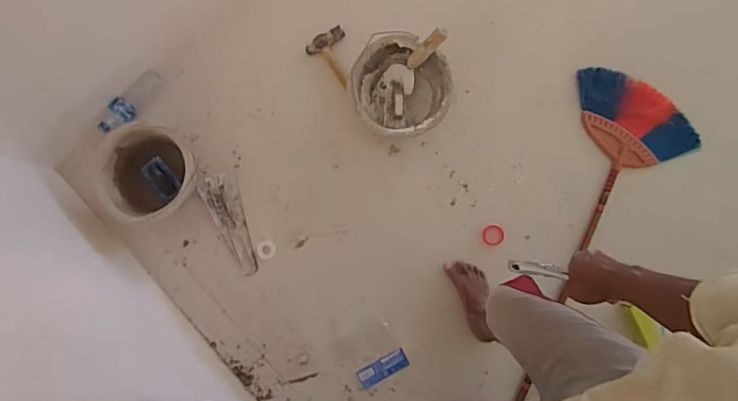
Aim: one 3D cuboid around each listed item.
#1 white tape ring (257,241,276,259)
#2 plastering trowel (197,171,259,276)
[{"bbox_3d":[-0.293,0.142,1.432,0.053,0.009,0.051,0,88,2],"label":"white tape ring"},{"bbox_3d":[-0.391,0.066,1.427,0.104,0.047,0.300,-21,85,2],"label":"plastering trowel"}]

